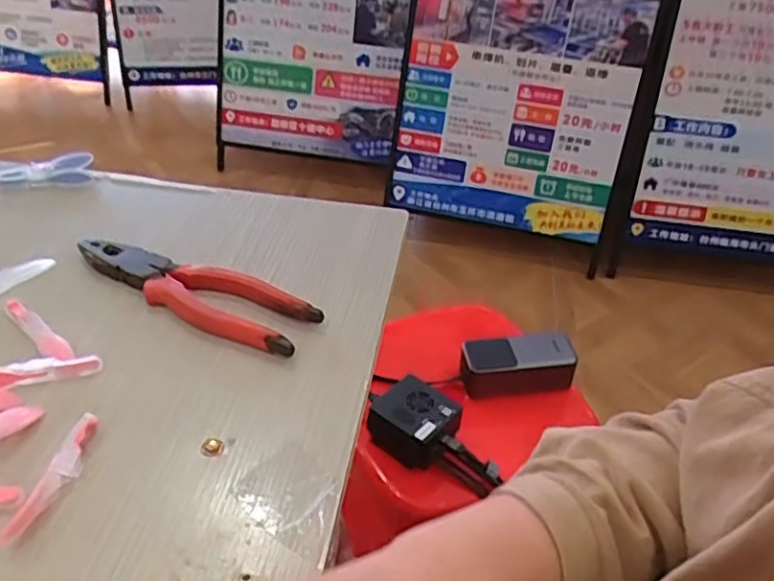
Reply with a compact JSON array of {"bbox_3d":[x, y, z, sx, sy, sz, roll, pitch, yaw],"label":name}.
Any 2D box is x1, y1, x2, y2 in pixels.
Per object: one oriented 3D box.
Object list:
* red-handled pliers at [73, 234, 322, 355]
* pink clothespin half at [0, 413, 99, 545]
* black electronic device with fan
[{"bbox_3d":[-0.137,-0.001,0.449,0.189,0.018,0.047,18,40,16],"label":"red-handled pliers"},{"bbox_3d":[-0.166,0.093,0.332,0.016,0.008,0.072,11,39,8],"label":"pink clothespin half"},{"bbox_3d":[0.029,0.139,0.689,0.076,0.050,0.072,29,44,27],"label":"black electronic device with fan"}]

